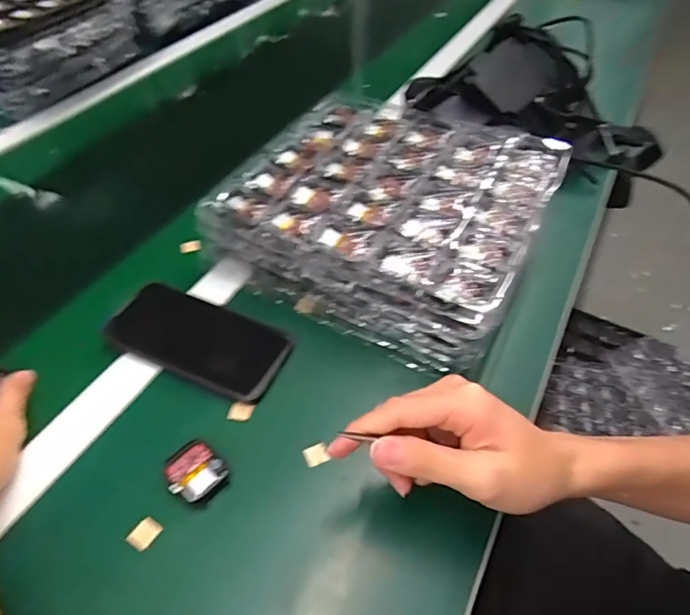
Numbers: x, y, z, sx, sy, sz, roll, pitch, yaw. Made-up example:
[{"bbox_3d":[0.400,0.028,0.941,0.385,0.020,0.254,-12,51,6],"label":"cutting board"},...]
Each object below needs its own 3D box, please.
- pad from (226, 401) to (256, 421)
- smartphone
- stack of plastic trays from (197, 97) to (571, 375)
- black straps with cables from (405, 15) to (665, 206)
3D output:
[{"bbox_3d":[-0.086,0.085,0.400,0.019,0.004,0.016,12,50,11],"label":"pad"},{"bbox_3d":[-0.131,0.026,0.439,0.160,0.014,0.076,18,51,15],"label":"smartphone"},{"bbox_3d":[0.042,-0.095,0.501,0.285,0.077,0.266,21,52,18],"label":"stack of plastic trays"},{"bbox_3d":[0.269,-0.262,0.636,0.337,0.135,0.145,21,49,-7],"label":"black straps with cables"}]

